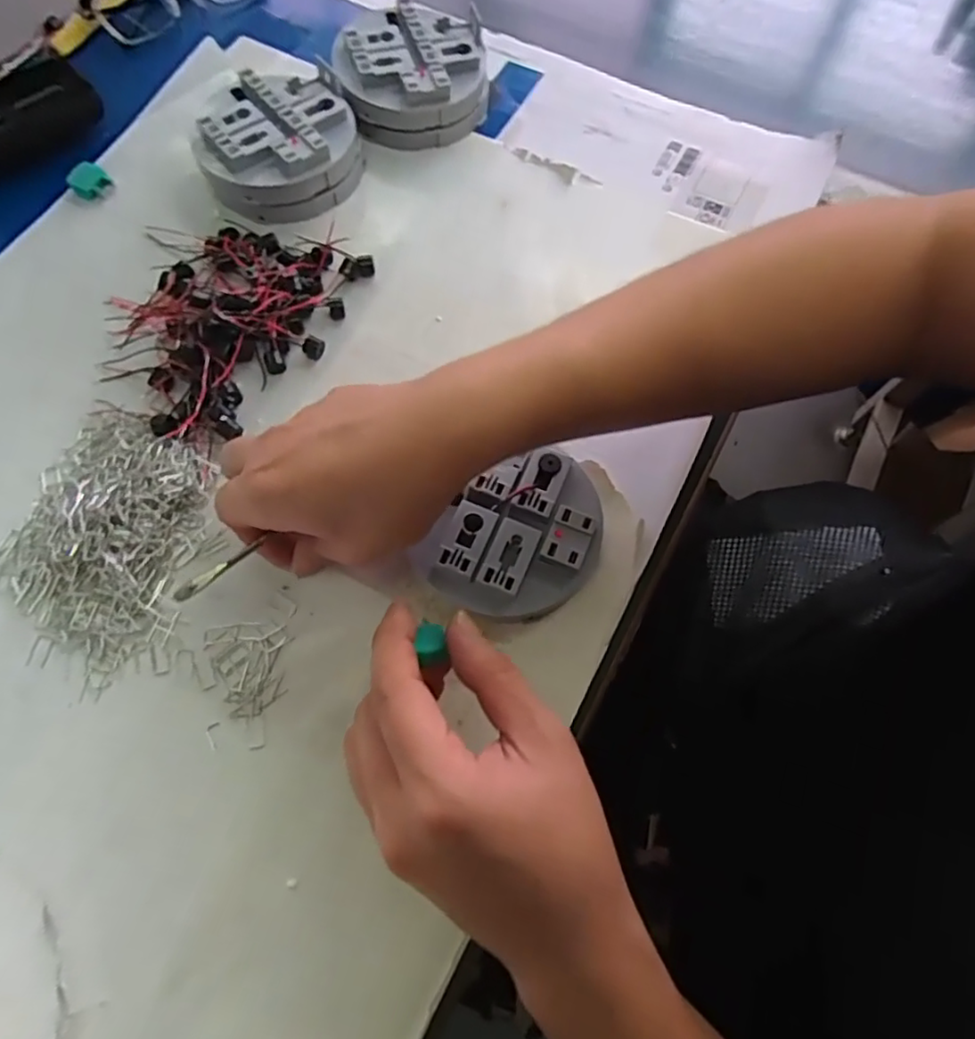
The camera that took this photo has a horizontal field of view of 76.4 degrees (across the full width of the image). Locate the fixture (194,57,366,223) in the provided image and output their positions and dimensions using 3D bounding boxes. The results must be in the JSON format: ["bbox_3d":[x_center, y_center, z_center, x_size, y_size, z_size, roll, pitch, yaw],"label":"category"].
[{"bbox_3d":[-0.137,-0.250,0.411,0.101,0.037,0.100,-8,68,-4],"label":"fixture"}]

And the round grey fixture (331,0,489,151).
[{"bbox_3d":[-0.052,-0.314,0.436,0.101,0.045,0.095,0,68,-1],"label":"round grey fixture"}]

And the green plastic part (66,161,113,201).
[{"bbox_3d":[-0.266,-0.226,0.412,0.022,0.015,0.018,-40,74,-15],"label":"green plastic part"}]

